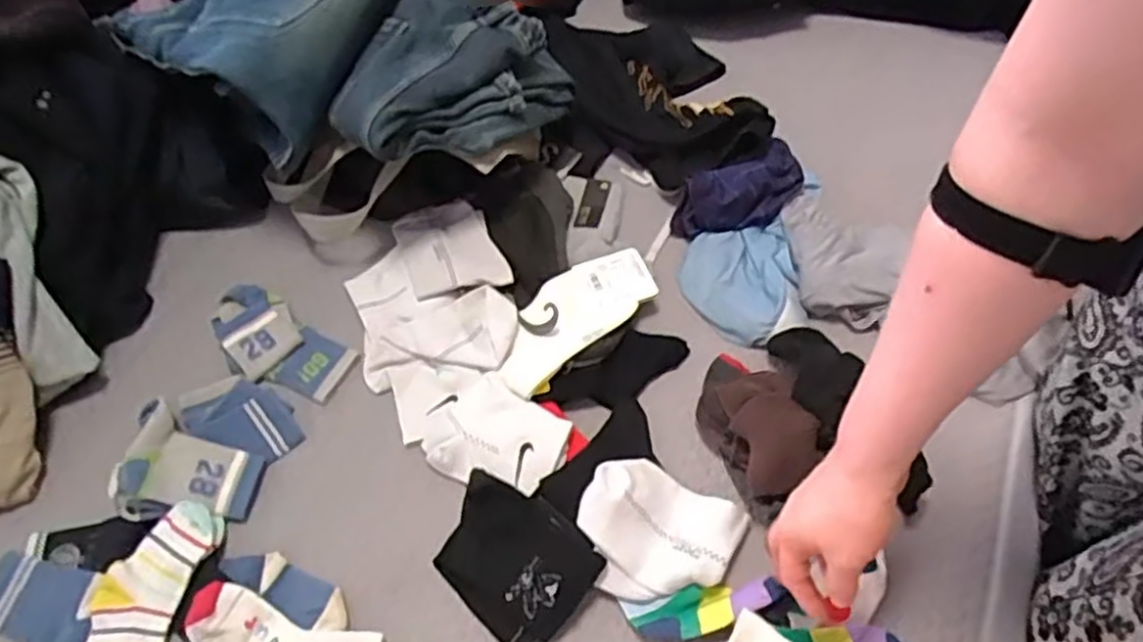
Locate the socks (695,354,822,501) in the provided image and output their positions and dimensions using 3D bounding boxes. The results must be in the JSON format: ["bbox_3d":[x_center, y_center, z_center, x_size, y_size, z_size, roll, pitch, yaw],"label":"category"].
[{"bbox_3d":[0.164,0.086,0.671,0.093,0.072,0.142,-6,57,-2],"label":"socks"}]

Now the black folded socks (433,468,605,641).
[{"bbox_3d":[-0.050,0.202,0.631,0.132,0.025,0.105,36,83,17],"label":"black folded socks"}]

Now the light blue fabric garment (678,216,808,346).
[{"bbox_3d":[0.179,-0.040,0.782,0.116,0.026,0.136,-6,58,-3],"label":"light blue fabric garment"}]

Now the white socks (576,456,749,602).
[{"bbox_3d":[0.069,0.181,0.635,0.130,0.039,0.111,25,62,16],"label":"white socks"}]

